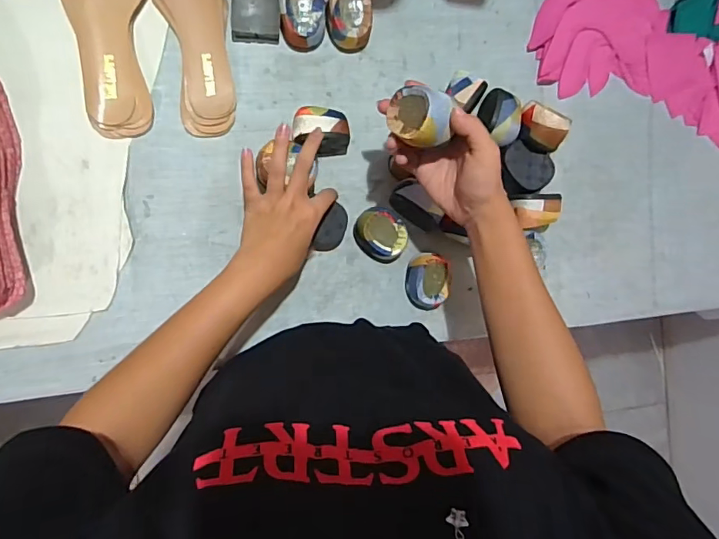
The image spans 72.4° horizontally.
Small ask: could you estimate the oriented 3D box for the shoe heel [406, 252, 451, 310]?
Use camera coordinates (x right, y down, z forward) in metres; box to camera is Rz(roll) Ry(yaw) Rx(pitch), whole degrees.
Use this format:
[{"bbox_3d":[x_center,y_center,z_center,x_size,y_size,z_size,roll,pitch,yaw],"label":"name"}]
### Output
[{"bbox_3d":[0.080,0.014,0.574,0.045,0.035,0.063,12,90,-8],"label":"shoe heel"}]

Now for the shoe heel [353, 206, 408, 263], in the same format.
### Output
[{"bbox_3d":[0.027,-0.040,0.565,0.067,0.040,0.055,33,86,-8],"label":"shoe heel"}]

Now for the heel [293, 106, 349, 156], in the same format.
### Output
[{"bbox_3d":[-0.042,-0.153,0.542,0.061,0.052,0.045,-1,91,-8],"label":"heel"}]

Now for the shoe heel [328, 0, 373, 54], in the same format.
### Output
[{"bbox_3d":[-0.011,-0.284,0.559,0.050,0.040,0.063,4,91,-8],"label":"shoe heel"}]

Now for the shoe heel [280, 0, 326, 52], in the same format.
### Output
[{"bbox_3d":[-0.063,-0.282,0.550,0.049,0.041,0.060,-1,91,-8],"label":"shoe heel"}]

